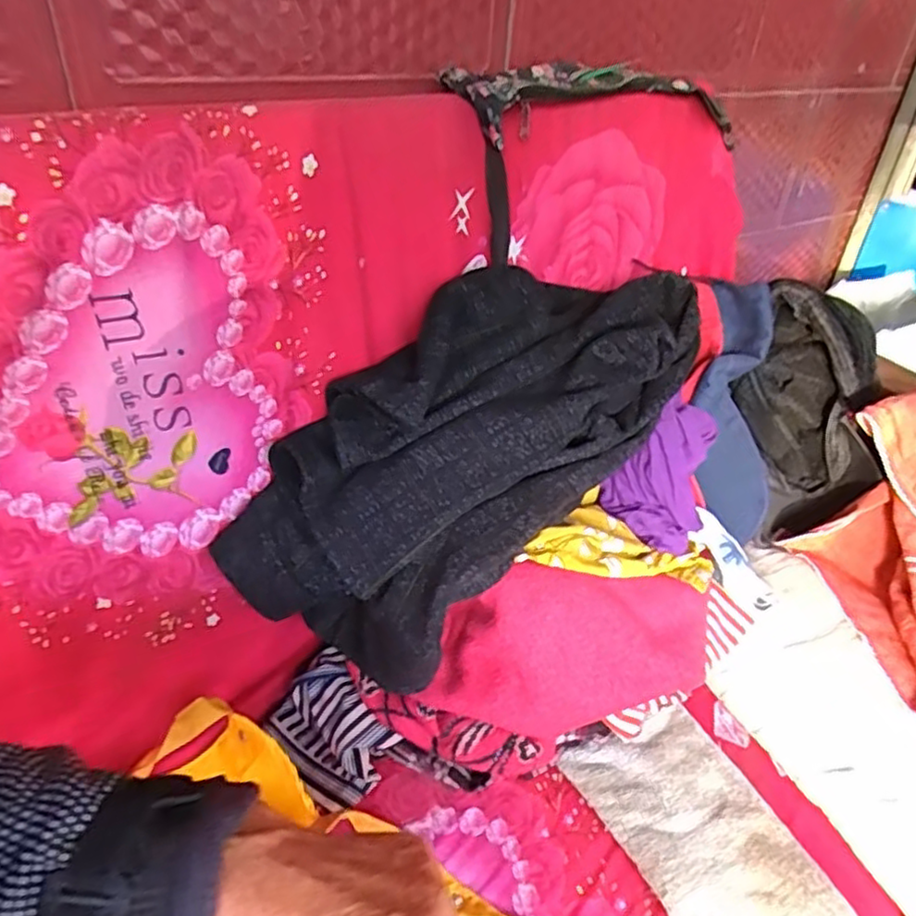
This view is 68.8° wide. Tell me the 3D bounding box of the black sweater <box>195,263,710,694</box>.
[{"bbox_3d":[0.025,-0.030,0.570,0.210,0.109,0.472,40,76,16],"label":"black sweater"}]

